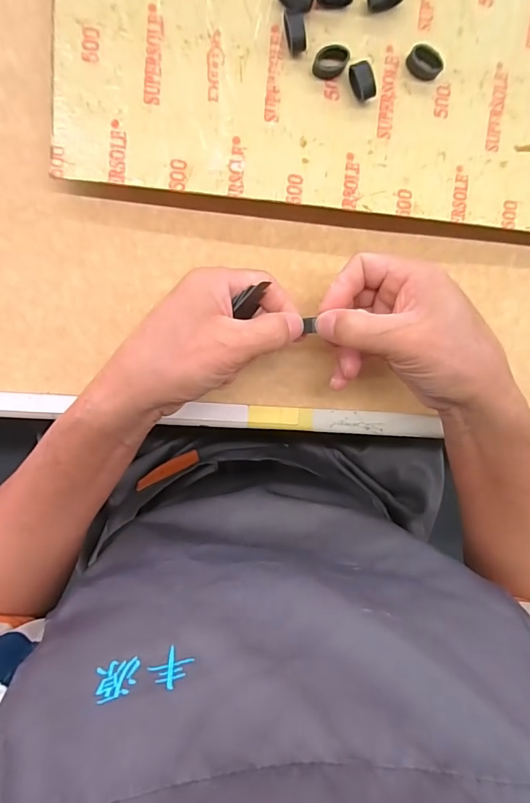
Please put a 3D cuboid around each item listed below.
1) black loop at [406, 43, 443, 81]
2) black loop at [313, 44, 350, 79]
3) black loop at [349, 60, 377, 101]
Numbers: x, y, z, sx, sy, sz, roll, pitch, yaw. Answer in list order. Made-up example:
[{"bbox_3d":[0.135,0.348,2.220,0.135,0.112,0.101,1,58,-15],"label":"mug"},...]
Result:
[{"bbox_3d":[0.099,-0.208,0.275,0.022,0.012,0.013,7,97,-7],"label":"black loop"},{"bbox_3d":[0.040,-0.205,0.270,0.021,0.009,0.014,-8,99,-5],"label":"black loop"},{"bbox_3d":[0.059,-0.193,0.272,0.011,0.014,0.021,-23,100,-2],"label":"black loop"}]

